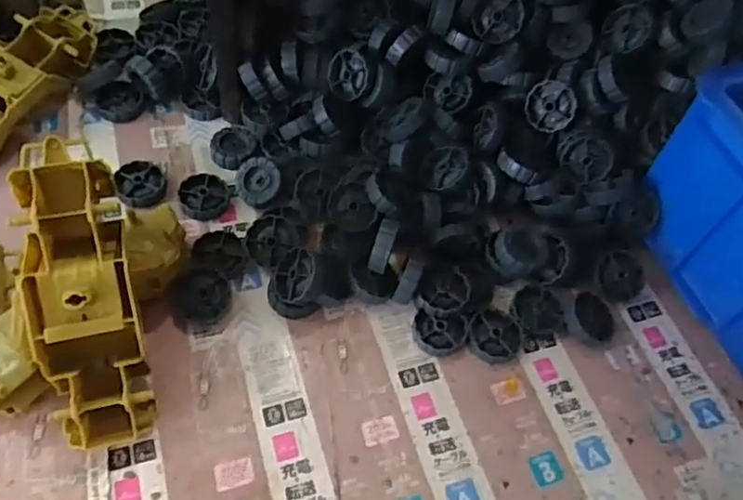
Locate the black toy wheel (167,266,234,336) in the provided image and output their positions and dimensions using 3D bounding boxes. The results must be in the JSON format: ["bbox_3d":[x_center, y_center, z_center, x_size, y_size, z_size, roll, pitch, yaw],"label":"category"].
[{"bbox_3d":[-0.118,0.033,0.420,0.042,0.022,0.040,2,57,-3],"label":"black toy wheel"}]

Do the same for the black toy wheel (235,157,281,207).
[{"bbox_3d":[-0.088,-0.053,0.479,0.037,0.012,0.037,-1,83,9],"label":"black toy wheel"}]

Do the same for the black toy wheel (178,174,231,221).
[{"bbox_3d":[-0.129,-0.041,0.473,0.037,0.012,0.038,2,57,-3],"label":"black toy wheel"}]

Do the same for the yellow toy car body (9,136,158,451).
[{"bbox_3d":[-0.167,0.028,0.358,0.057,0.053,0.180,-9,95,-10],"label":"yellow toy car body"}]

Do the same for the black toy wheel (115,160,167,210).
[{"bbox_3d":[-0.179,-0.050,0.475,0.035,0.012,0.042,-13,59,-12],"label":"black toy wheel"}]

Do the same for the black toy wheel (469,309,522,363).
[{"bbox_3d":[0.089,0.061,0.437,0.036,0.007,0.038,2,57,-3],"label":"black toy wheel"}]

